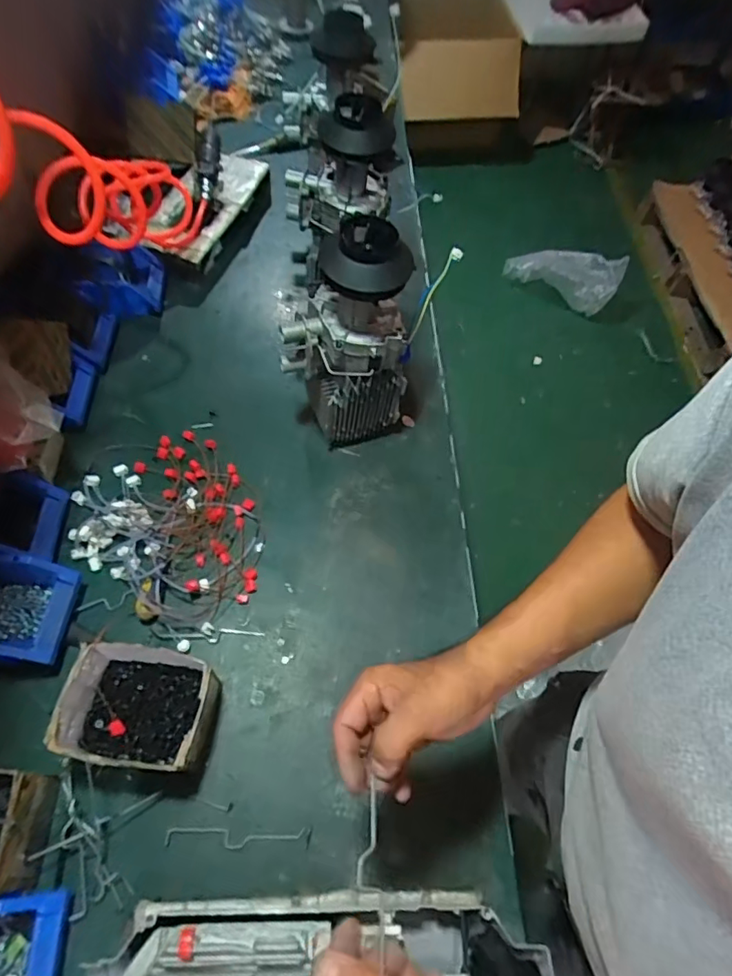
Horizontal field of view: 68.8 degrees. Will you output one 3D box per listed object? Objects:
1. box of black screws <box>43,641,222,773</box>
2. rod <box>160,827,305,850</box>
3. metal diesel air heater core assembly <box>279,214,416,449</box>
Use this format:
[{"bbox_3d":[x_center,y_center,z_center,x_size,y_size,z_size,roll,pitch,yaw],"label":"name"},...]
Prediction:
[{"bbox_3d":[-0.249,0.245,0.598,0.150,0.093,0.127,9,60,1],"label":"box of black screws"},{"bbox_3d":[-0.142,0.382,0.584,0.150,0.005,0.019,4,54,-5],"label":"rod"},{"bbox_3d":[-0.025,-0.184,0.731,0.172,0.328,0.103,-17,63,-13],"label":"metal diesel air heater core assembly"}]

